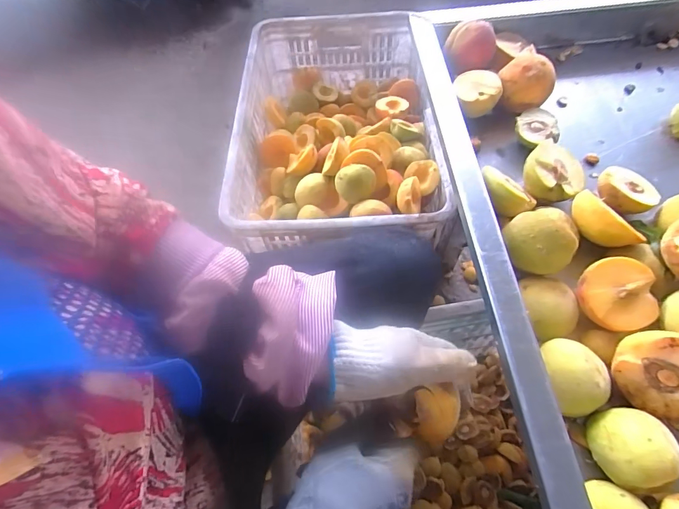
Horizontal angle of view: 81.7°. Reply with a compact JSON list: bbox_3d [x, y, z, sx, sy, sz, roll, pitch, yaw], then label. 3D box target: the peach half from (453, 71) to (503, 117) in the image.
[{"bbox_3d":[0.165,-0.190,0.467,0.051,0.032,0.051,-18,63,14],"label":"peach half"}]

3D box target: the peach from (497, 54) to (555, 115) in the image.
[{"bbox_3d":[0.222,-0.203,0.469,0.060,0.050,0.060,25,66,15],"label":"peach"}]

